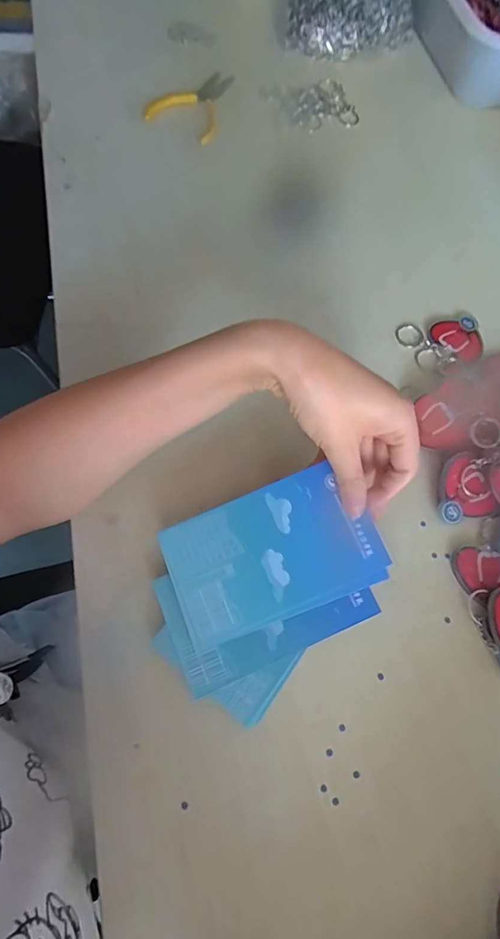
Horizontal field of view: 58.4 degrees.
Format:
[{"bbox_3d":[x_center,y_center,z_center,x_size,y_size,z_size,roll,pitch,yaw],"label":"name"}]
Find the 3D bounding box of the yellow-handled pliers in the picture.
[{"bbox_3d":[-0.063,-0.394,0.474,0.069,0.020,0.110,12,69,-1],"label":"yellow-handled pliers"}]

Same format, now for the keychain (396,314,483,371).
[{"bbox_3d":[0.176,-0.114,0.404,0.078,0.006,0.051,-11,71,-9],"label":"keychain"}]

